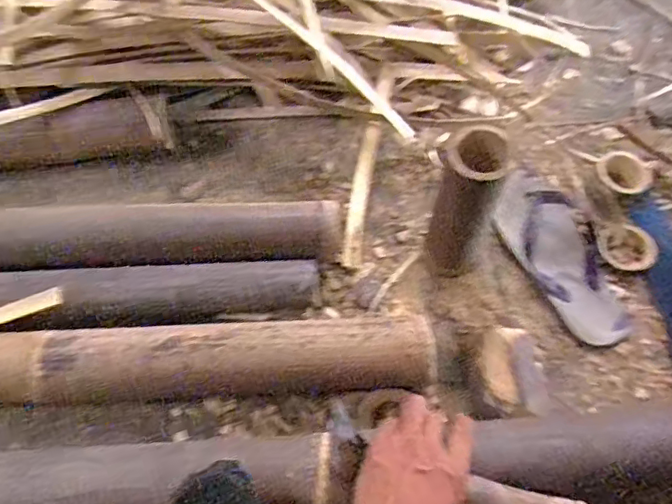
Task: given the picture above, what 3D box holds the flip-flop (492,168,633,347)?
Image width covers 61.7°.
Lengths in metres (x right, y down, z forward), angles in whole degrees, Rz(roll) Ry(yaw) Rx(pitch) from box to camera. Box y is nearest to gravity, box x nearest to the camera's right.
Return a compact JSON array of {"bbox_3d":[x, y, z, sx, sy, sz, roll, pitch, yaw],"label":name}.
[{"bbox_3d":[0.289,-0.003,0.725,0.107,0.041,0.254,-21,66,-11],"label":"flip-flop"}]

